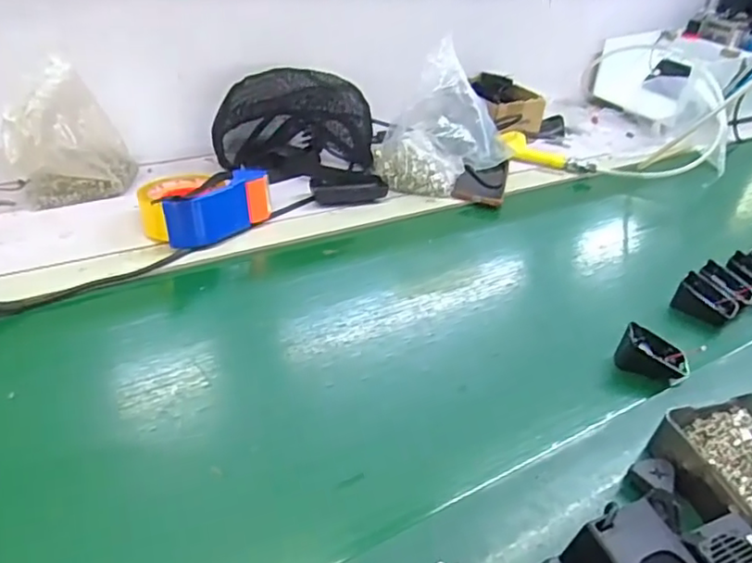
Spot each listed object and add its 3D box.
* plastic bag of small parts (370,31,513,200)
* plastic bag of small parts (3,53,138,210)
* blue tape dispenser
[{"bbox_3d":[0.093,-0.223,0.881,0.170,0.193,0.131,4,34,-5],"label":"plastic bag of small parts"},{"bbox_3d":[-0.388,-0.179,0.767,0.137,0.160,0.101,-5,36,-18],"label":"plastic bag of small parts"},{"bbox_3d":[-0.215,-0.099,0.761,0.156,0.066,0.101,-11,38,-25],"label":"blue tape dispenser"}]

